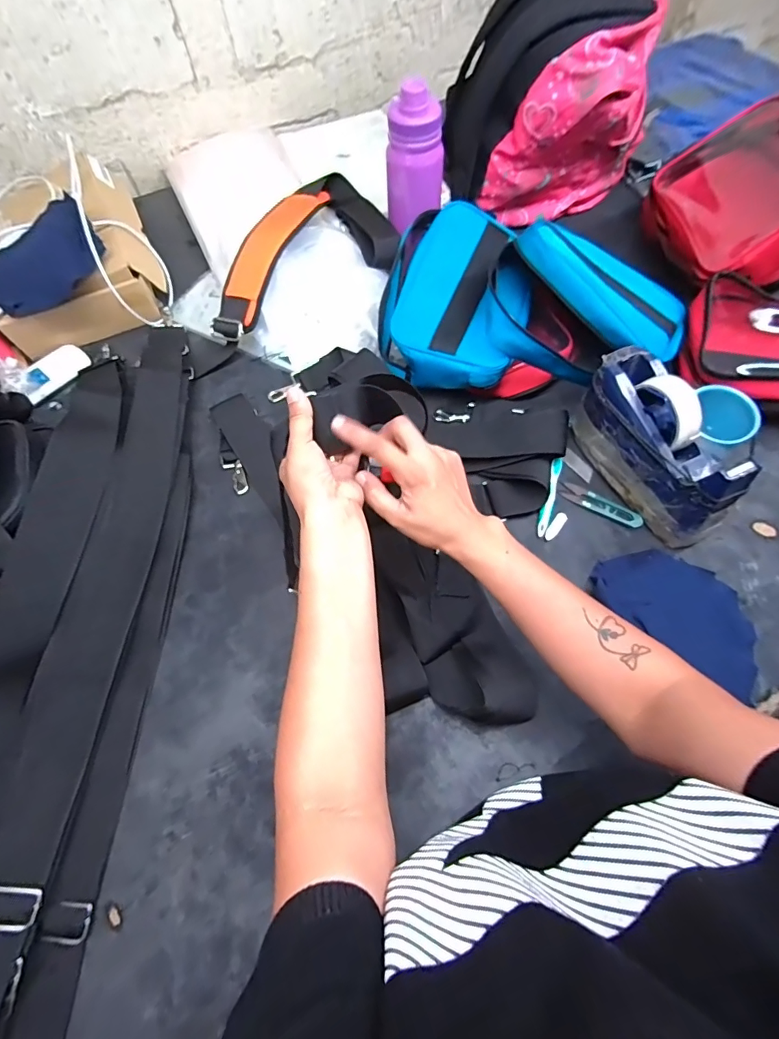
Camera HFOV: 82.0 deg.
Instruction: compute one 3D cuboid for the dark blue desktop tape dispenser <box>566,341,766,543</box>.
[{"bbox_3d":[0.297,-0.081,0.503,0.065,0.116,0.199,-23,65,-8],"label":"dark blue desktop tape dispenser"}]

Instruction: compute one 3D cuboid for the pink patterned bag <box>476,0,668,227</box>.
[{"bbox_3d":[0.277,-0.584,0.677,0.234,0.222,0.129,-40,69,-15],"label":"pink patterned bag"}]

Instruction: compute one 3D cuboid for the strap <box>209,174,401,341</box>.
[{"bbox_3d":[-0.147,-0.404,0.681,0.299,0.065,0.212,-22,65,-8],"label":"strap"}]

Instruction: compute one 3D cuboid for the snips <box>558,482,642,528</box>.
[{"bbox_3d":[0.254,-0.017,0.540,0.096,0.009,0.022,32,70,17],"label":"snips"}]

